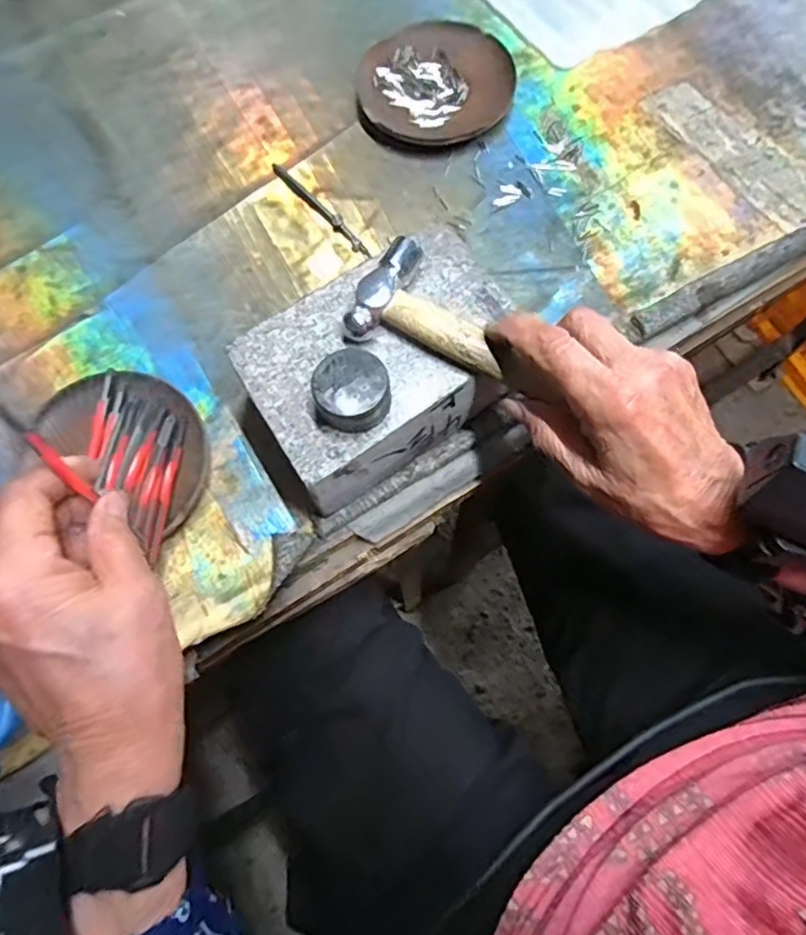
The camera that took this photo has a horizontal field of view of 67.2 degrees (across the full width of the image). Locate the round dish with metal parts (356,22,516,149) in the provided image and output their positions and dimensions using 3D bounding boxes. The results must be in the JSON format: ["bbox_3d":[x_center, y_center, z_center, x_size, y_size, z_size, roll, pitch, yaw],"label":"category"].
[{"bbox_3d":[0.024,-0.285,0.452,0.112,0.015,0.102,-3,71,1],"label":"round dish with metal parts"}]

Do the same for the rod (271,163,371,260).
[{"bbox_3d":[-0.058,-0.183,0.423,0.010,0.004,0.102,-40,74,-11],"label":"rod"}]

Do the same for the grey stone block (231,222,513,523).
[{"bbox_3d":[-0.009,-0.055,0.348,0.143,0.070,0.106,-30,73,-8],"label":"grey stone block"}]

